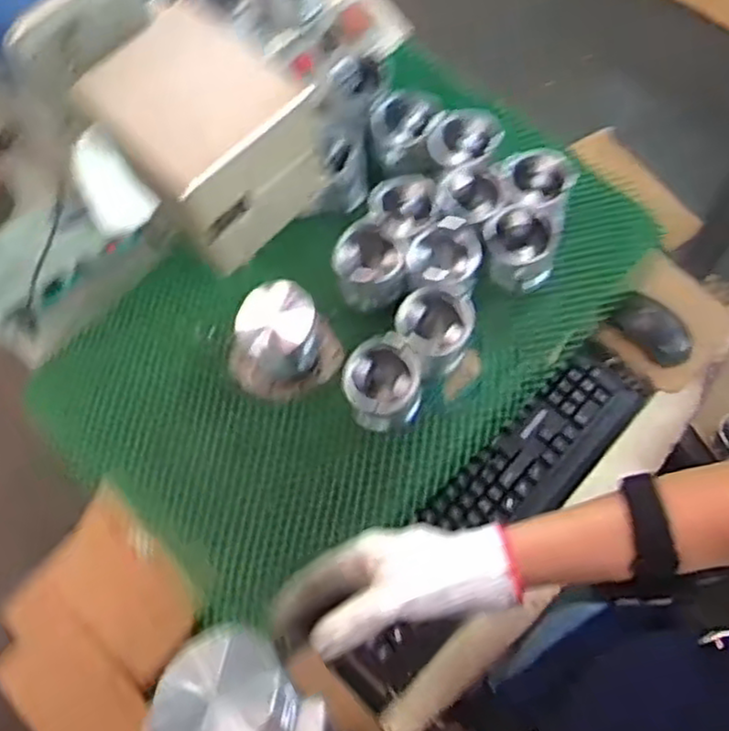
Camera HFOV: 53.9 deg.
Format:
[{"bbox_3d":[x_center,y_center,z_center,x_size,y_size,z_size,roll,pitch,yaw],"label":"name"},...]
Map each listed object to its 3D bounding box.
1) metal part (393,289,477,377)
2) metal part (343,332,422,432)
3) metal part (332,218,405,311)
[{"bbox_3d":[0.069,-0.027,0.773,0.079,0.078,0.085,-1,68,2],"label":"metal part"},{"bbox_3d":[0.020,0.019,0.753,0.079,0.079,0.078,-10,68,-2],"label":"metal part"},{"bbox_3d":[0.006,-0.111,0.816,0.076,0.086,0.073,-1,68,2],"label":"metal part"}]

